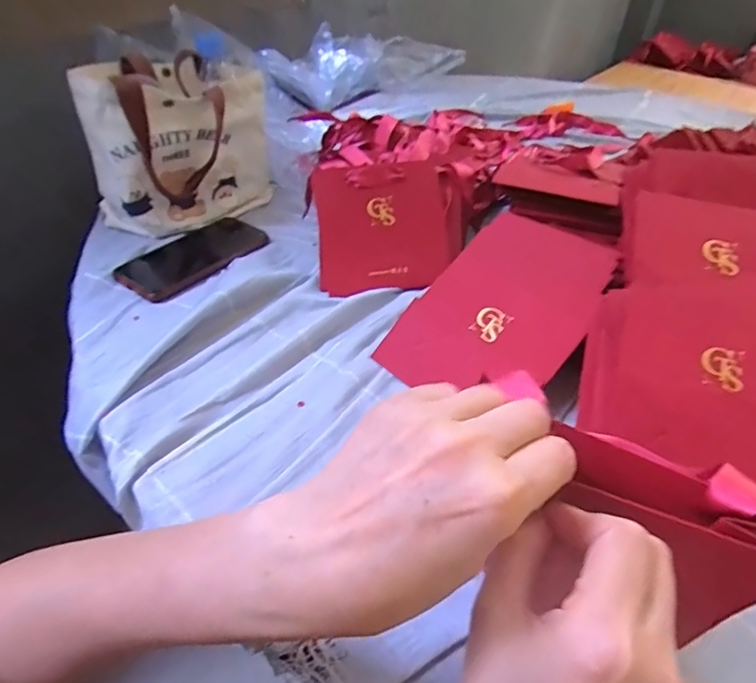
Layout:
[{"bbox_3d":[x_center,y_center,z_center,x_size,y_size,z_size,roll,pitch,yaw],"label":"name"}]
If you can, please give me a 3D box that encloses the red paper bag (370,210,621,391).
[{"bbox_3d":[0.120,-0.036,0.465,0.142,0.021,0.228,29,65,27],"label":"red paper bag"}]

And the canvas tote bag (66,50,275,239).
[{"bbox_3d":[-0.239,-0.240,0.617,0.124,0.163,0.200,25,46,23],"label":"canvas tote bag"}]

